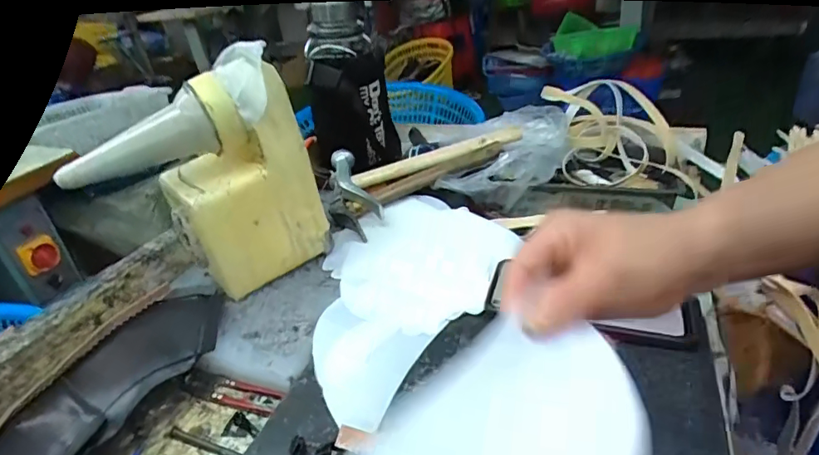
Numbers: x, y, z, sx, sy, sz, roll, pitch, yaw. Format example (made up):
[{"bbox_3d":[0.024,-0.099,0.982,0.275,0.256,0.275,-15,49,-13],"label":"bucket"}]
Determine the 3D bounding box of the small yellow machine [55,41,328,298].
[{"bbox_3d":[-0.191,-0.034,0.462,0.196,0.205,0.082,-21,34,-23],"label":"small yellow machine"}]

